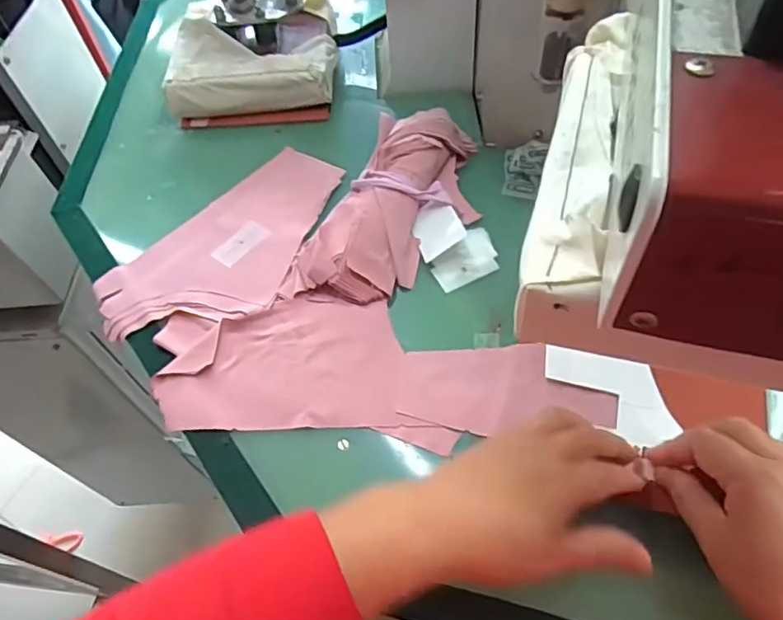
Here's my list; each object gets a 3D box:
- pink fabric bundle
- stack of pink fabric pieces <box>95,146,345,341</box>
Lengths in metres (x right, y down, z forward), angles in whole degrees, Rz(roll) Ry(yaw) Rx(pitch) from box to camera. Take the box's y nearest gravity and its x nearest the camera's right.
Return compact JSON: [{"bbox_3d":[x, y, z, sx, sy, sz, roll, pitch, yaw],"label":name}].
[{"bbox_3d":[0.007,-0.089,0.466,0.102,0.035,0.216,25,62,19],"label":"pink fabric bundle"},{"bbox_3d":[-0.136,-0.061,0.485,0.134,0.014,0.229,24,62,19],"label":"stack of pink fabric pieces"}]

